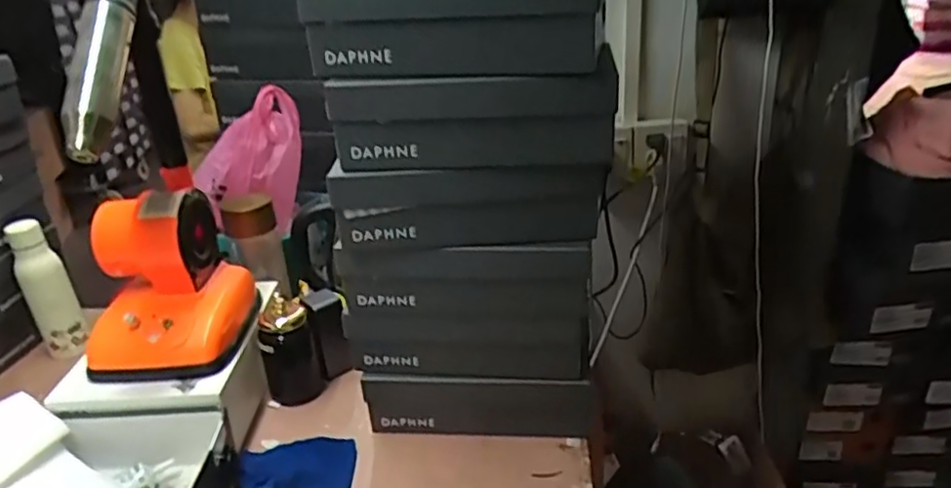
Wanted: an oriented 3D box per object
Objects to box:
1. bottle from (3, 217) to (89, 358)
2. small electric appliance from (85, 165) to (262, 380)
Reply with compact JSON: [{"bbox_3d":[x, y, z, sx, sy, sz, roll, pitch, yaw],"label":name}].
[{"bbox_3d":[-0.696,0.074,1.117,0.069,0.230,0.058,-22,32,-34],"label":"bottle"},{"bbox_3d":[-0.423,0.040,0.927,0.184,0.197,0.195,-4,26,-2],"label":"small electric appliance"}]

